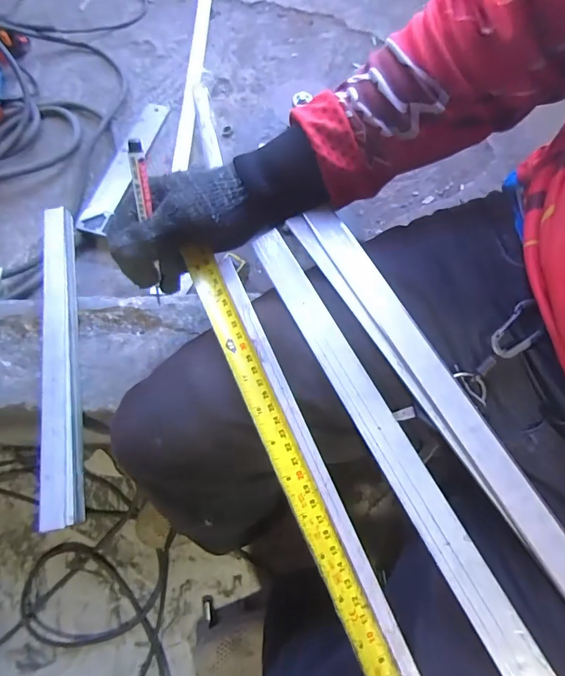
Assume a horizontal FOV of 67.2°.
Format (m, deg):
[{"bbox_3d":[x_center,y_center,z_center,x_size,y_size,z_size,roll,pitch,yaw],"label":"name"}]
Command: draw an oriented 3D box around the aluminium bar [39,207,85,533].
[{"bbox_3d":[-0.252,0.012,0.478,0.038,0.027,0.370,-13,71,-1],"label":"aluminium bar"}]

